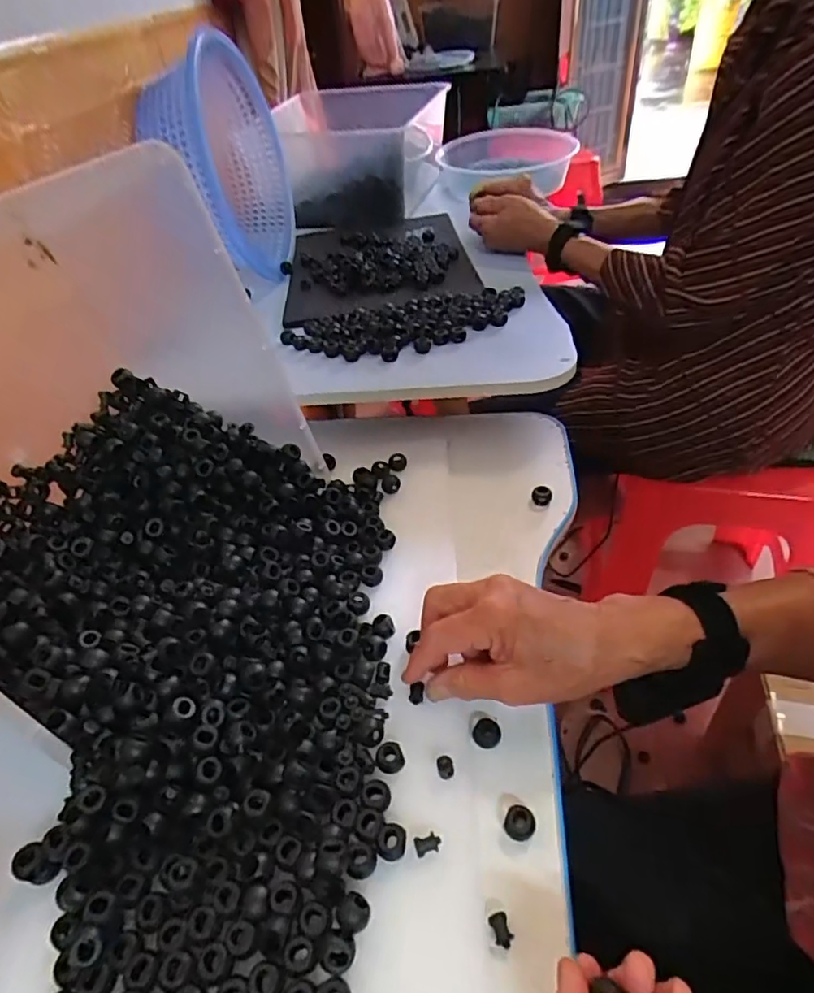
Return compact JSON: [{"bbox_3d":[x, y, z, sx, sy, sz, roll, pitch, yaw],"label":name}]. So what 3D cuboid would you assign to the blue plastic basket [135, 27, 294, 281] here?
[{"bbox_3d":[-0.245,-0.438,0.772,0.122,0.249,0.268,-5,43,3],"label":"blue plastic basket"}]

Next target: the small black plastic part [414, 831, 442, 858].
[{"bbox_3d":[0.012,0.191,0.319,0.015,0.007,0.010,-17,43,-9],"label":"small black plastic part"}]

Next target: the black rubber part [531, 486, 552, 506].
[{"bbox_3d":[0.121,-0.001,0.523,0.017,0.015,0.016,6,45,15],"label":"black rubber part"}]

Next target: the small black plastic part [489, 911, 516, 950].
[{"bbox_3d":[0.048,0.220,0.295,0.010,0.007,0.015,-17,43,-10],"label":"small black plastic part"}]

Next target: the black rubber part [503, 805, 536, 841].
[{"bbox_3d":[0.064,0.186,0.330,0.017,0.008,0.017,-4,43,4],"label":"black rubber part"}]

